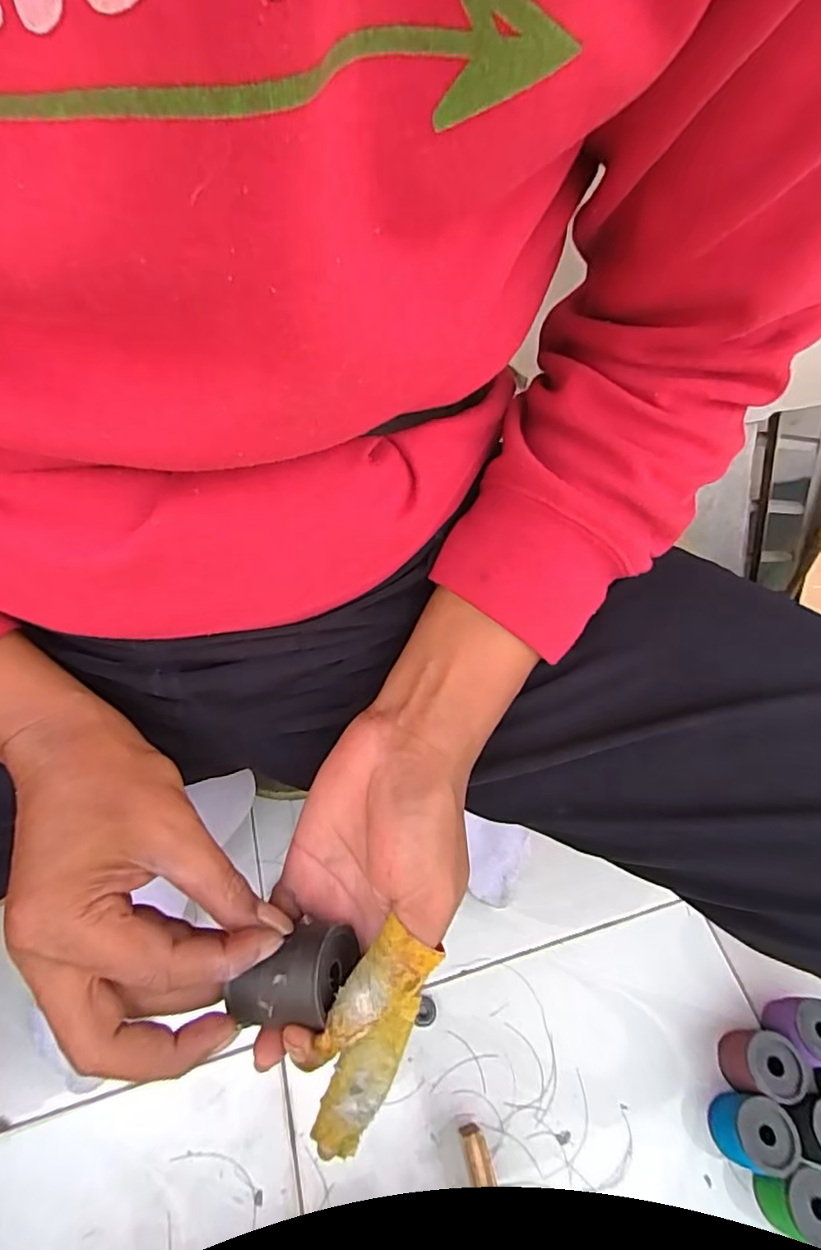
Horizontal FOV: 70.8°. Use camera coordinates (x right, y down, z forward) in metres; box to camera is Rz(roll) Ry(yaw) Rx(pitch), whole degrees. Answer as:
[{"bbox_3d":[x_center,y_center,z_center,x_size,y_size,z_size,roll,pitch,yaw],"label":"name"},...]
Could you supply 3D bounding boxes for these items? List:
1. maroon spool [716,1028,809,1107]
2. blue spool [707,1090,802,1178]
[{"bbox_3d":[0.281,0.355,0.467,0.045,0.057,0.045,2,55,-2],"label":"maroon spool"},{"bbox_3d":[0.262,0.389,0.443,0.041,0.056,0.045,2,55,-2],"label":"blue spool"}]

